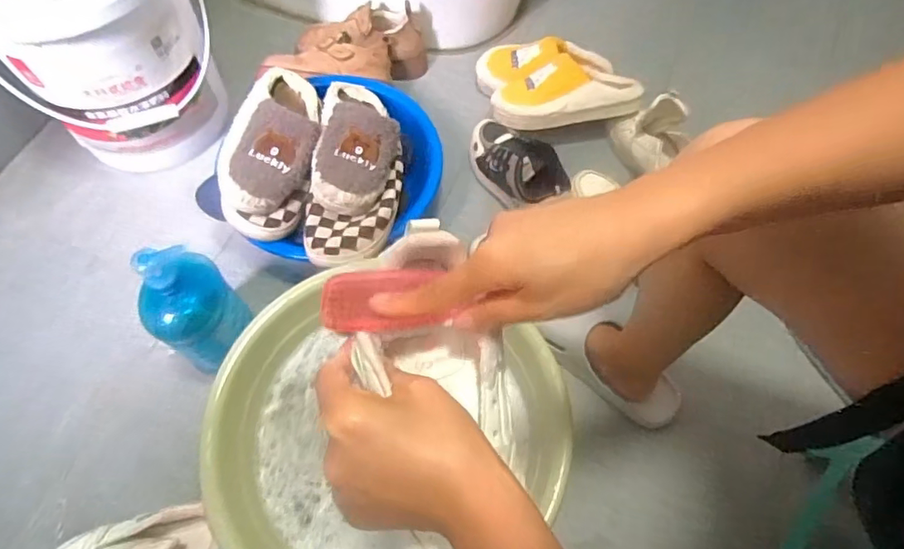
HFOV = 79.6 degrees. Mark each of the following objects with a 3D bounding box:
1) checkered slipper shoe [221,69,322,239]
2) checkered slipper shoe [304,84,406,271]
[{"bbox_3d":[-0.252,-0.186,0.778,0.118,0.085,0.255,3,63,0],"label":"checkered slipper shoe"},{"bbox_3d":[-0.136,-0.163,0.769,0.120,0.074,0.306,3,63,0],"label":"checkered slipper shoe"}]

